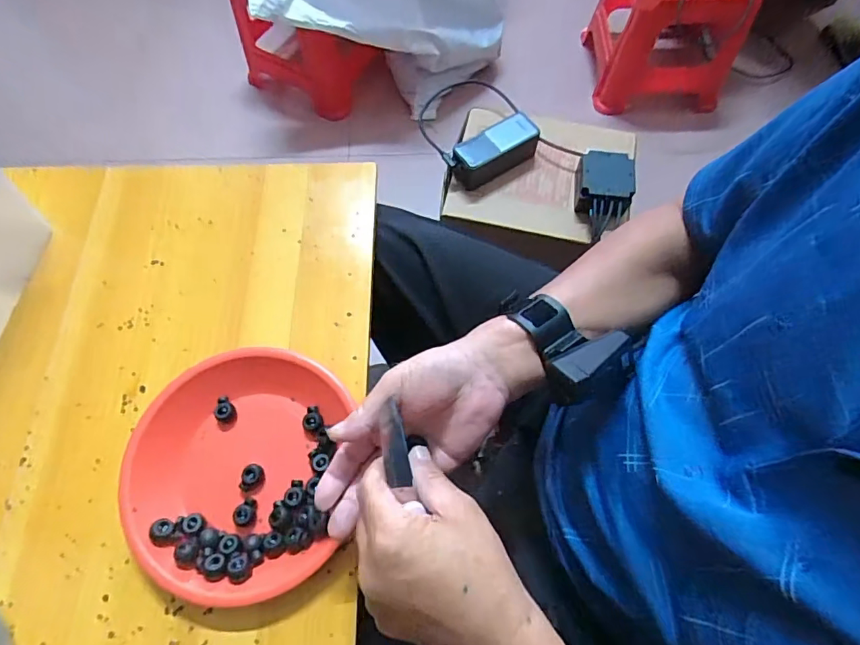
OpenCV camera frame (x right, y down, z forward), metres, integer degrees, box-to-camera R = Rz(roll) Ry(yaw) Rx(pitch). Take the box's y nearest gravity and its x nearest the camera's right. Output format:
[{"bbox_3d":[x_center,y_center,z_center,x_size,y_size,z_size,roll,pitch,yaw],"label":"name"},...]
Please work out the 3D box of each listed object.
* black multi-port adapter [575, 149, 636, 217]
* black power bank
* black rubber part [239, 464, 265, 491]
[{"bbox_3d":[0.262,-0.213,0.725,0.077,0.052,0.096,5,68,3],"label":"black multi-port adapter"},{"bbox_3d":[0.099,-0.272,0.764,0.140,0.058,0.065,-27,70,-10],"label":"black power bank"},{"bbox_3d":[-0.152,0.132,0.413,0.017,0.013,0.022,0,67,1],"label":"black rubber part"}]

